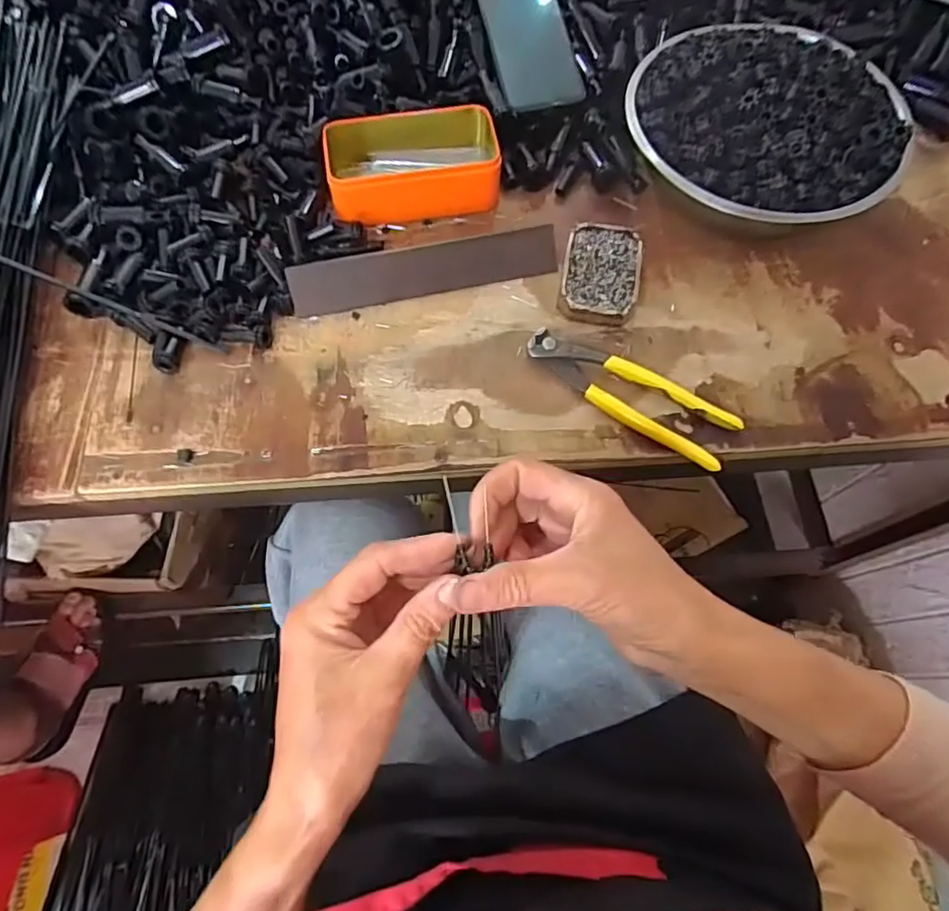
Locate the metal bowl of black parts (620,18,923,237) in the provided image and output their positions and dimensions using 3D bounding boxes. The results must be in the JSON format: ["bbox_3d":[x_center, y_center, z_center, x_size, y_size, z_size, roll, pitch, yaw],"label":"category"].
[{"bbox_3d":[0.236,-0.266,0.487,0.198,0.070,0.198,0,68,0],"label":"metal bowl of black parts"}]

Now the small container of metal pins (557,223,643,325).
[{"bbox_3d":[0.104,-0.149,0.476,0.062,0.020,0.088,10,69,4],"label":"small container of metal pins"}]

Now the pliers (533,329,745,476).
[{"bbox_3d":[0.115,-0.048,0.440,0.164,0.016,0.043,32,72,11],"label":"pliers"}]

